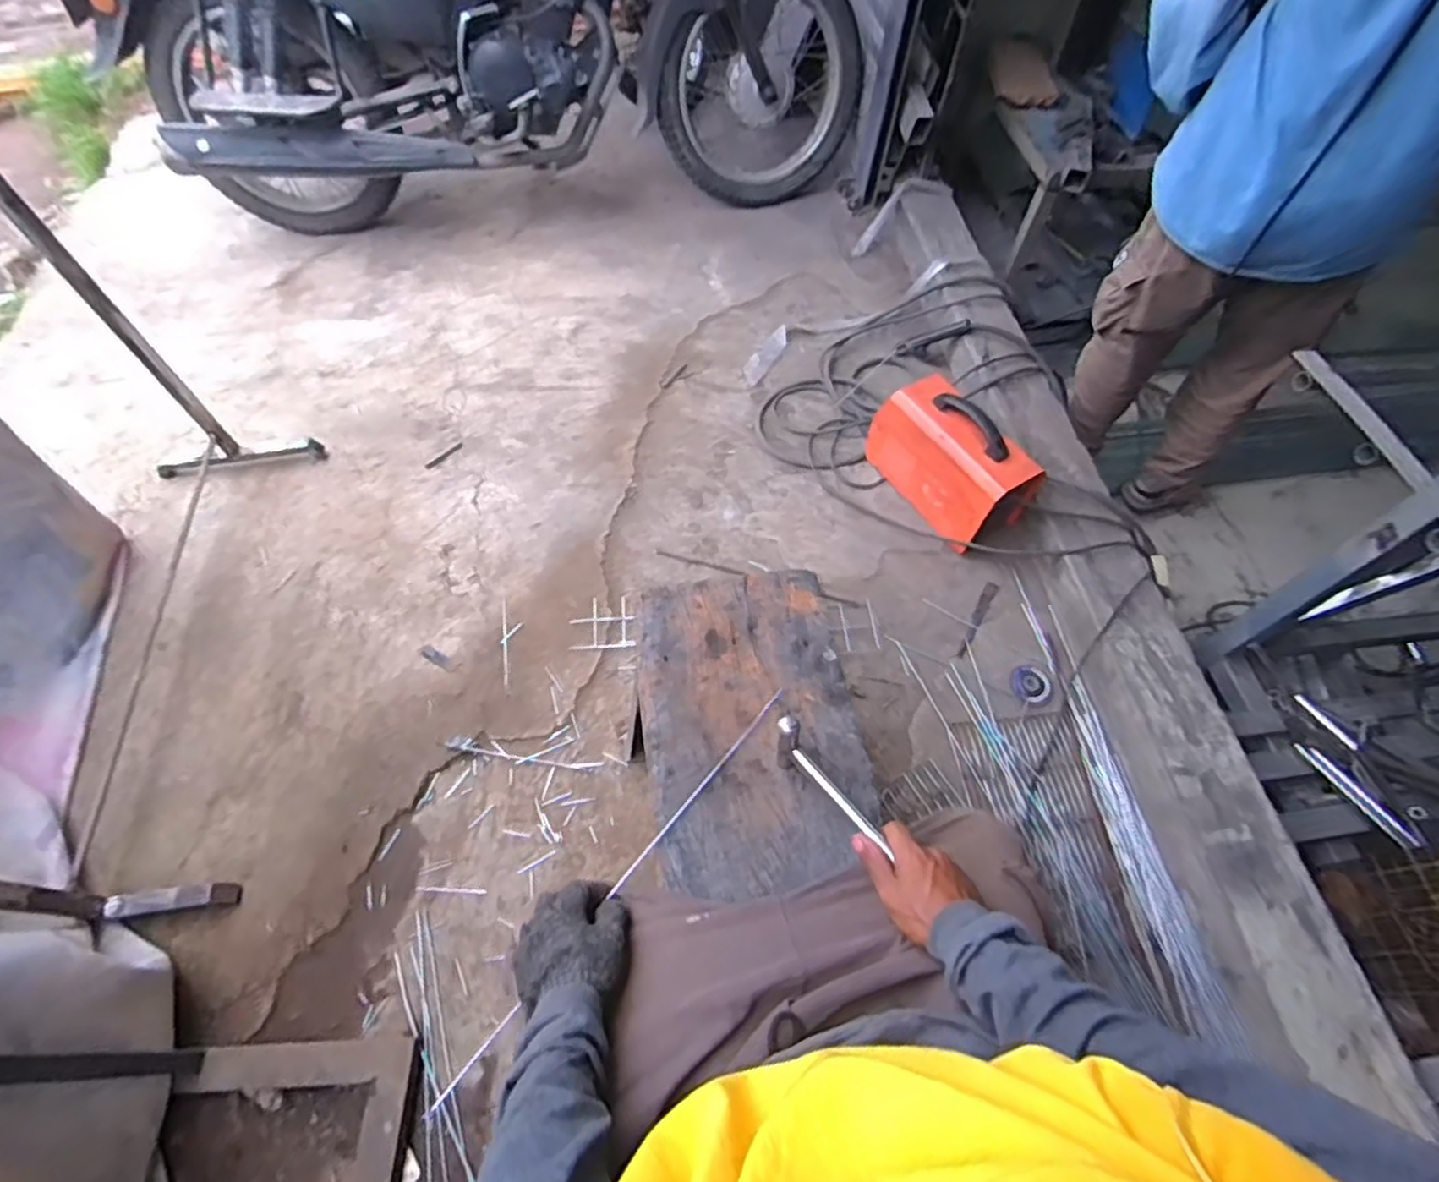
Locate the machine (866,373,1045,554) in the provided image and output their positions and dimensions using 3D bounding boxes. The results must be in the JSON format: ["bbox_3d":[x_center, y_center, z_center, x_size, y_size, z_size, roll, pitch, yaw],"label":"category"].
[{"bbox_3d":[0.480,-0.278,1.419,0.150,0.229,0.347,-31,63,-17],"label":"machine"}]

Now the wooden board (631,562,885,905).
[{"bbox_3d":[0.036,0.152,0.813,0.248,0.031,0.383,-9,58,-5],"label":"wooden board"}]

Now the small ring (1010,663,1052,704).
[{"bbox_3d":[0.589,0.173,1.274,0.071,0.010,0.080,33,64,19],"label":"small ring"}]

